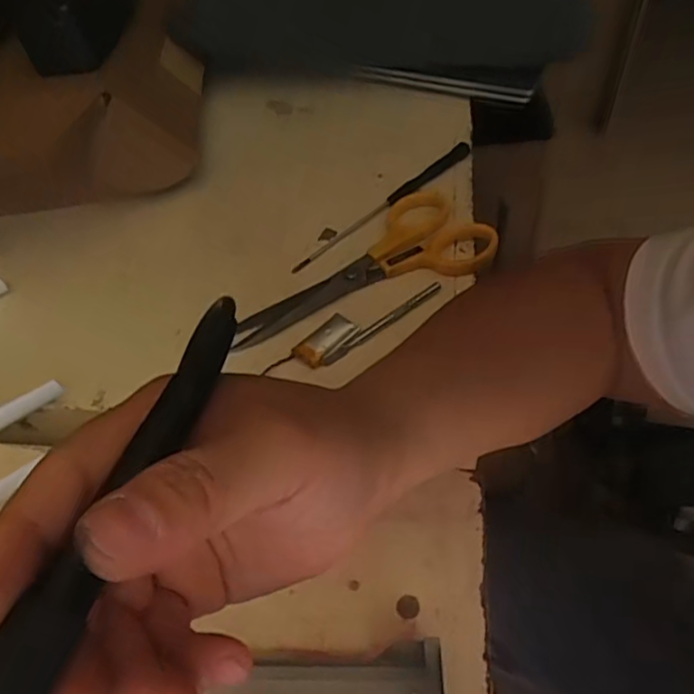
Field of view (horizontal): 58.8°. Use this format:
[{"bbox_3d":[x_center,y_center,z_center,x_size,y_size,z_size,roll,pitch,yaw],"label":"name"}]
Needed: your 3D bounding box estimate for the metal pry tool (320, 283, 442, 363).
[{"bbox_3d":[0.022,-0.015,0.387,0.092,0.010,0.007,-32,54,-21],"label":"metal pry tool"}]

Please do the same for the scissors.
[{"bbox_3d":[0.005,-0.059,0.425,0.184,0.016,0.087,-22,51,-13],"label":"scissors"}]

